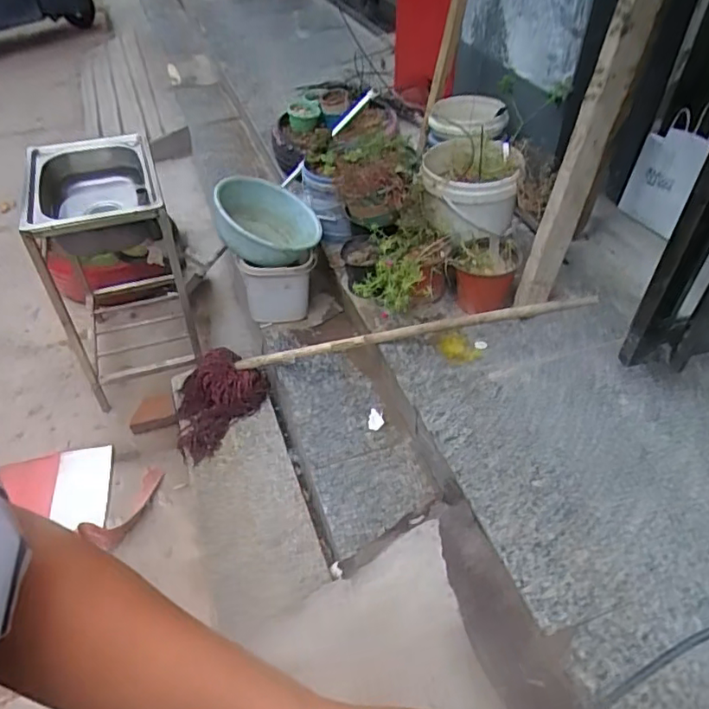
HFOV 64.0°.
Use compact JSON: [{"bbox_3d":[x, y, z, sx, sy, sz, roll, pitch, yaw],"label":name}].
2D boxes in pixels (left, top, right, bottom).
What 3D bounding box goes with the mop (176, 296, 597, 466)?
[{"bbox_3d":[-0.005,0.009,1.668,1.325,0.194,0.327,-17,43,16],"label":"mop"}]

